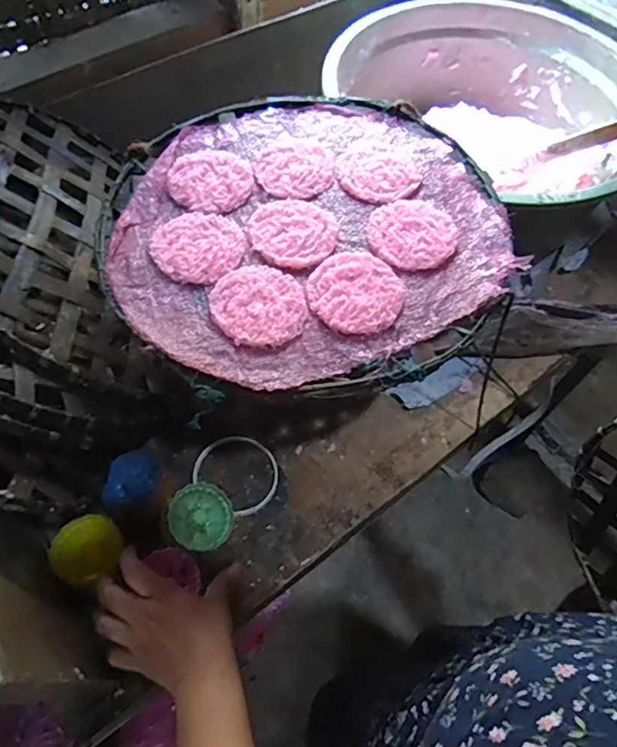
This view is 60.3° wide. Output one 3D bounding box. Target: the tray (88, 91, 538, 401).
[{"bbox_3d":[-0.003,-0.136,0.477,0.341,0.032,0.334,-8,59,-4],"label":"tray"}]

